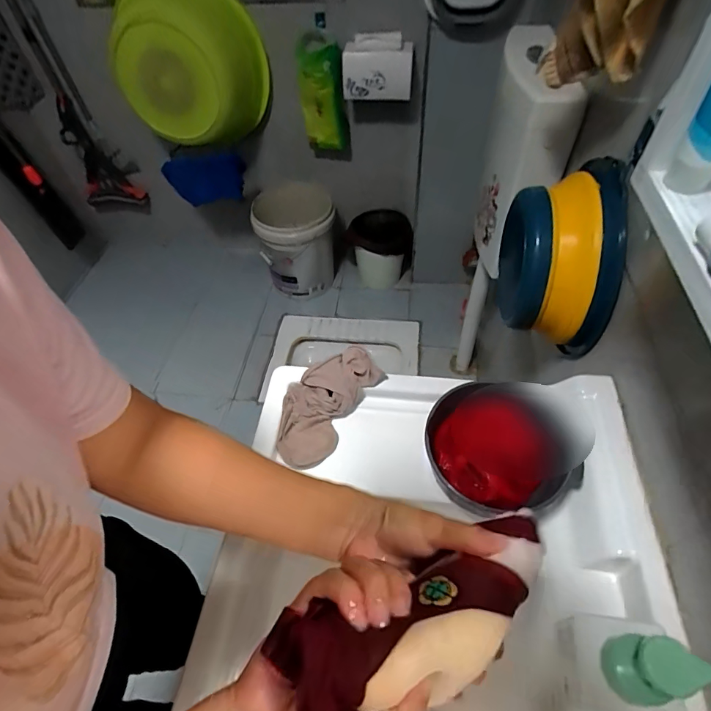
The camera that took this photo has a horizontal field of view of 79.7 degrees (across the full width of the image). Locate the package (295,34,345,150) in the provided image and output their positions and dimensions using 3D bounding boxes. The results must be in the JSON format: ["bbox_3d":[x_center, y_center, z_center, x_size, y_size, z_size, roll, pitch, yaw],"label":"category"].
[{"bbox_3d":[-0.107,-0.820,1.364,0.157,0.329,0.057,21,68,7],"label":"package"}]

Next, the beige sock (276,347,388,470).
[{"bbox_3d":[-0.044,0.065,0.585,0.095,0.040,0.172,32,78,24],"label":"beige sock"}]

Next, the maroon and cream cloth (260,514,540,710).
[{"bbox_3d":[0.041,0.149,0.243,0.164,0.048,0.064,-12,51,-29],"label":"maroon and cream cloth"}]

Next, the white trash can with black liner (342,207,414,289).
[{"bbox_3d":[0.107,-0.464,1.807,0.262,0.252,0.251,4,53,6],"label":"white trash can with black liner"}]

